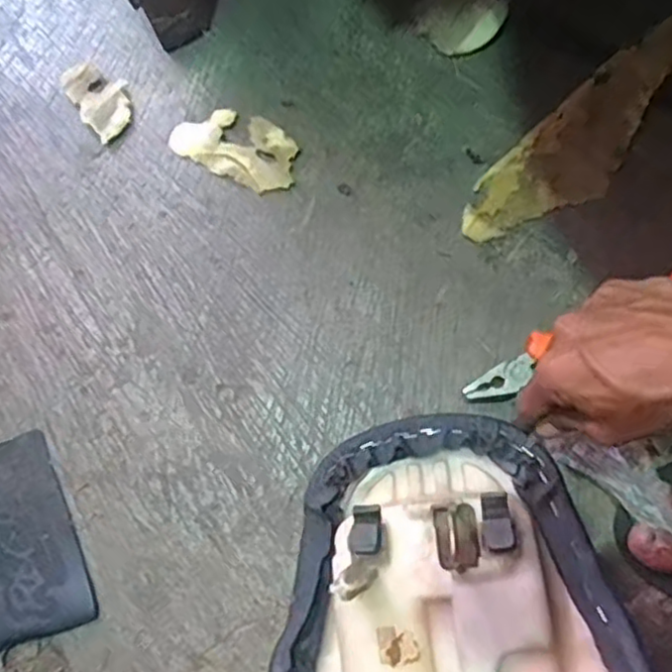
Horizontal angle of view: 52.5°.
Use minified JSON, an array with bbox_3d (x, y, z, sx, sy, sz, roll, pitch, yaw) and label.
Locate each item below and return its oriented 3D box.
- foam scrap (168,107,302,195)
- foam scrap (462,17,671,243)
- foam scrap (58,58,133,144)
[{"bbox_3d":[-0.088,-0.170,0.605,0.114,0.011,0.059,26,78,8],"label":"foam scrap"},{"bbox_3d":[0.234,-0.184,0.589,0.305,0.026,0.076,-41,78,-8],"label":"foam scrap"},{"bbox_3d":[-0.219,-0.221,0.624,0.049,0.012,0.085,-43,79,-8],"label":"foam scrap"}]

